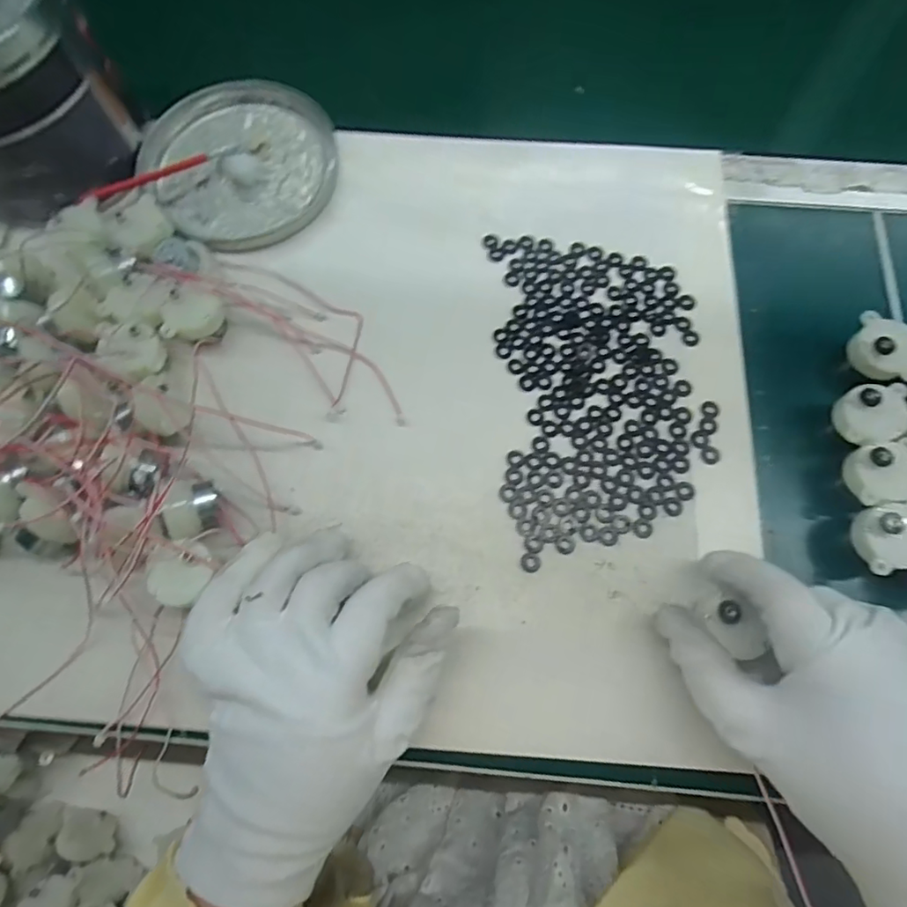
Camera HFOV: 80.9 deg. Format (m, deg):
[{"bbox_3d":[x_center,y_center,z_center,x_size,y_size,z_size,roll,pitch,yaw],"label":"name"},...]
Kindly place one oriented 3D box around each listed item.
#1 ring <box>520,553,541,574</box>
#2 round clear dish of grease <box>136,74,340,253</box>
[{"bbox_3d":[0.041,0.058,0.282,0.010,0.004,0.011,0,73,1],"label":"ring"},{"bbox_3d":[-0.144,-0.202,0.364,0.123,0.014,0.133,0,73,1],"label":"round clear dish of grease"}]

